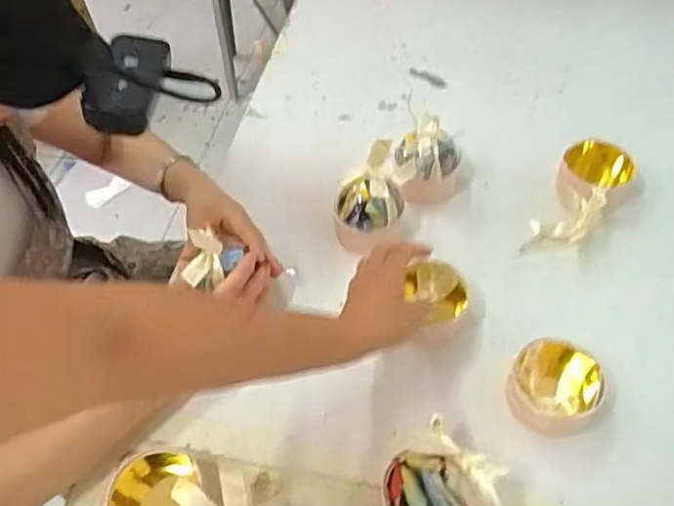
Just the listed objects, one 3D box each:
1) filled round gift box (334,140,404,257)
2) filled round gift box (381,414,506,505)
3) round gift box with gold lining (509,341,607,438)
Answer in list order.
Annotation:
[{"bbox_3d":[0.036,-0.060,0.686,0.079,0.094,0.072,-2,52,3],"label":"filled round gift box"},{"bbox_3d":[0.089,0.202,0.508,0.087,0.075,0.085,-2,52,3],"label":"filled round gift box"},{"bbox_3d":[0.207,0.128,0.578,0.079,0.042,0.080,-2,52,3],"label":"round gift box with gold lining"}]

